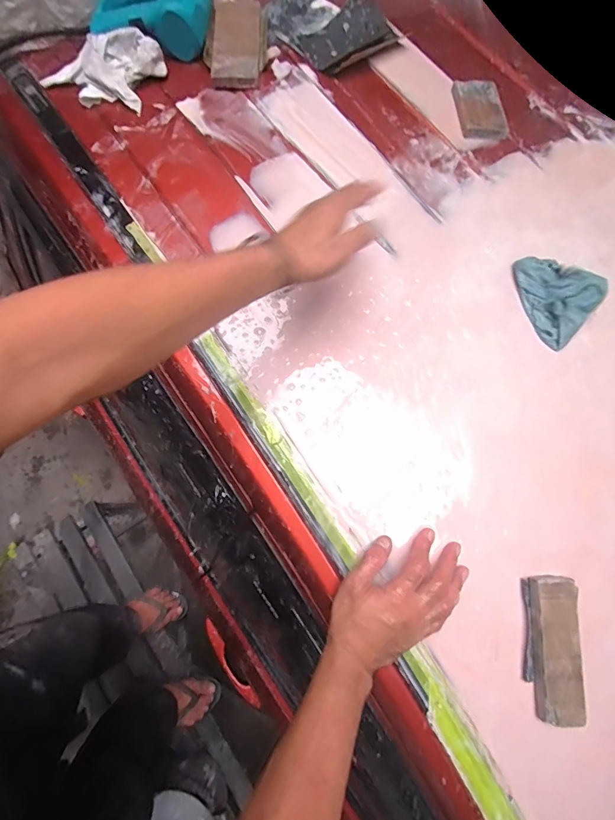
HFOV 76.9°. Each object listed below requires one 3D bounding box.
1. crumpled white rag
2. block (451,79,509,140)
[{"bbox_3d":[-0.338,-0.553,0.619,0.190,0.048,0.115,14,77,2],"label":"crumpled white rag"},{"bbox_3d":[0.288,-0.505,0.651,0.075,0.013,0.121,-7,76,-4],"label":"block"}]

